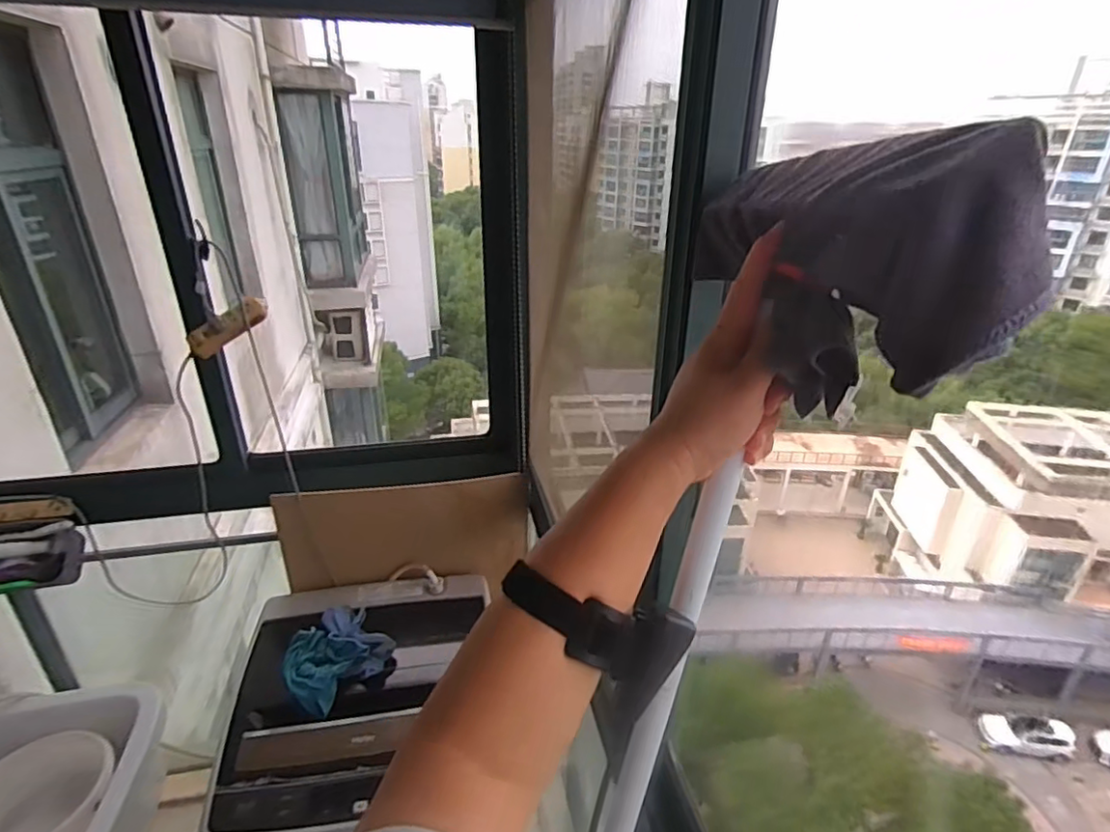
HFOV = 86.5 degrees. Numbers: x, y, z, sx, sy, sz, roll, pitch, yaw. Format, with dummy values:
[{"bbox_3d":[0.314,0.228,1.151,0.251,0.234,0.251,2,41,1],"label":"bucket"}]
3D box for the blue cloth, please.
[{"bbox_3d":[-0.424,0.469,1.150,0.163,0.074,0.188,16,30,29],"label":"blue cloth"}]

